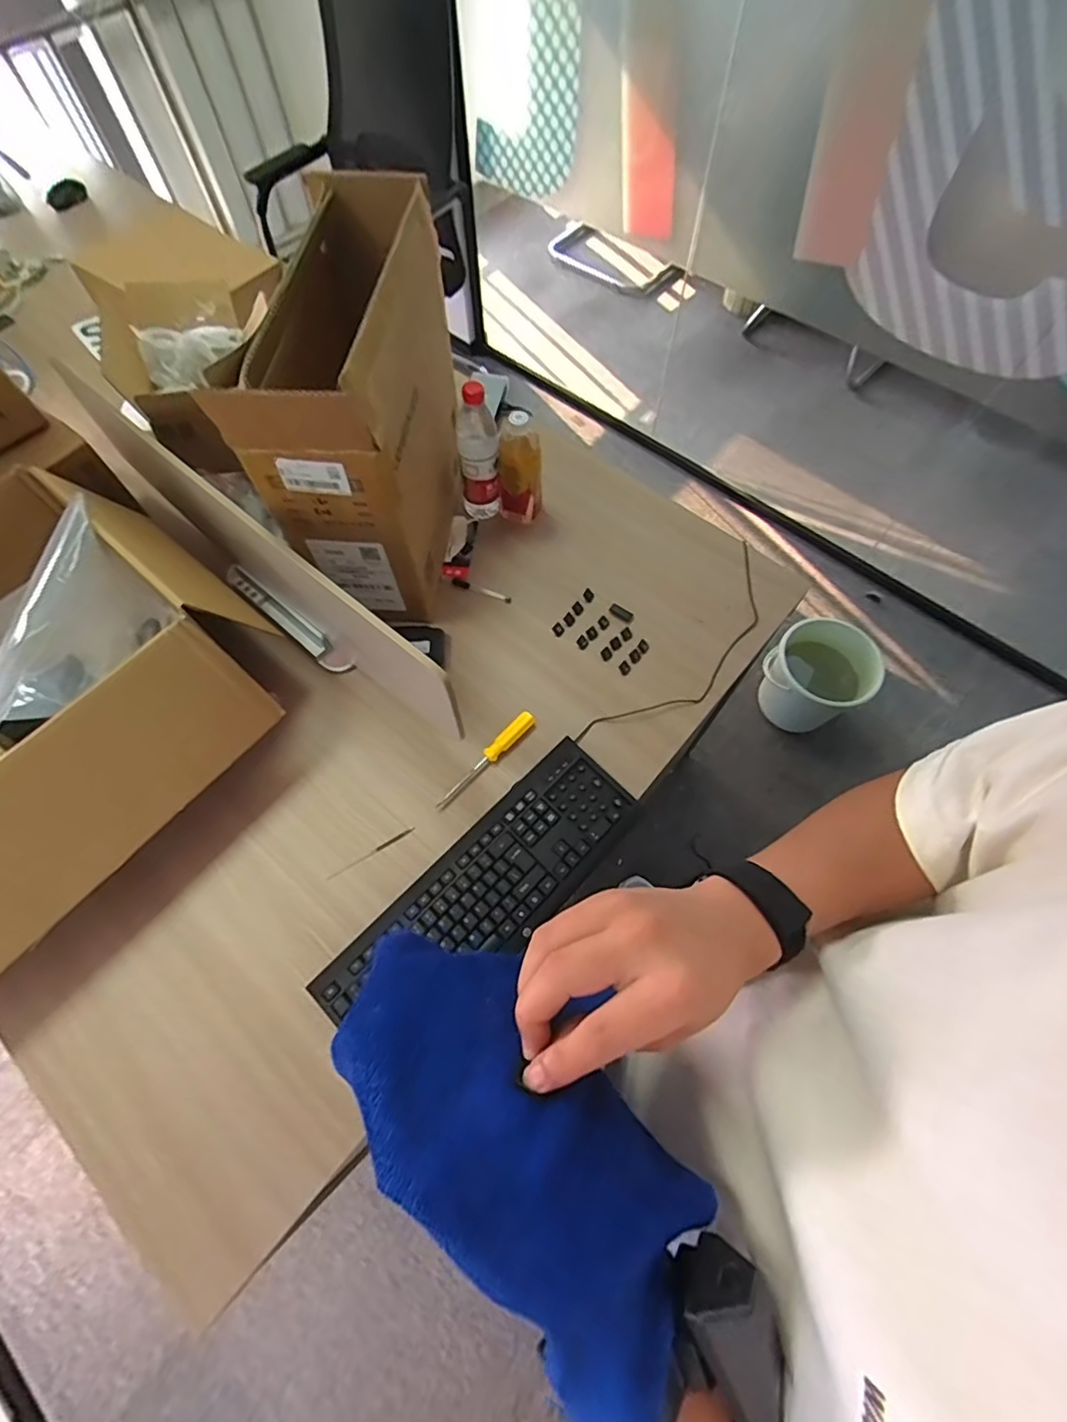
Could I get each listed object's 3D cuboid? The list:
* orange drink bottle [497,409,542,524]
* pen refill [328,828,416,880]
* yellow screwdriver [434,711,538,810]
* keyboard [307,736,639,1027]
[{"bbox_3d":[-0.022,-0.387,0.922,0.067,0.188,0.053,-6,65,-4],"label":"orange drink bottle"},{"bbox_3d":[-0.212,0.187,0.745,0.122,0.005,0.009,-29,68,-14],"label":"pen refill"},{"bbox_3d":[-0.065,0.068,0.799,0.023,0.021,0.182,39,70,16],"label":"yellow screwdriver"},{"bbox_3d":[-0.058,0.224,0.714,0.435,0.026,0.148,-41,71,-18],"label":"keyboard"}]

